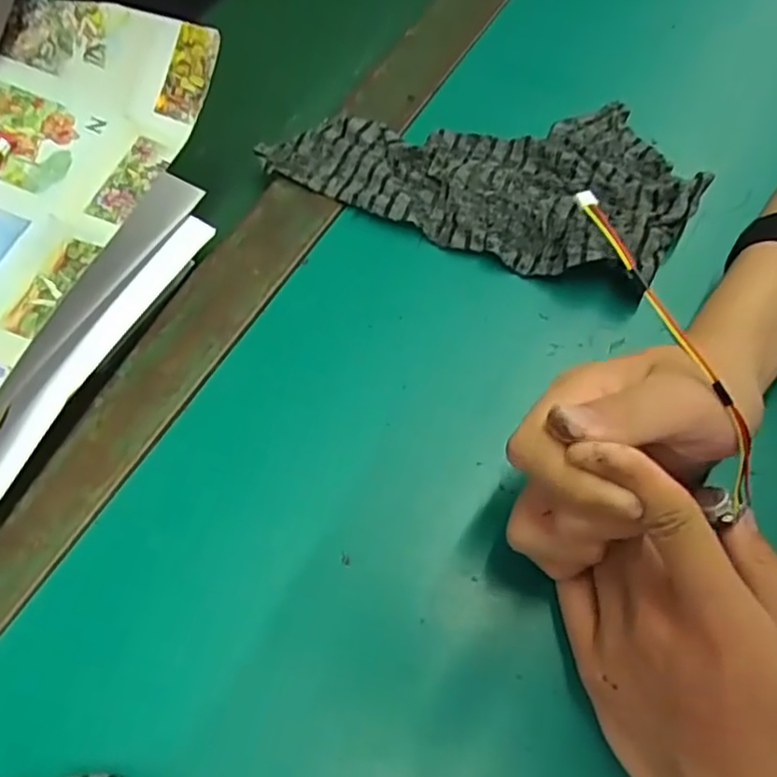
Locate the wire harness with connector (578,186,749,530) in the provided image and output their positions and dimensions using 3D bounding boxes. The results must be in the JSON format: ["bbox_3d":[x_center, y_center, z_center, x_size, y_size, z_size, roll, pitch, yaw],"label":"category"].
[{"bbox_3d":[0.113,-0.014,0.264,0.014,0.034,0.144,-30,98,-12],"label":"wire harness with connector"}]

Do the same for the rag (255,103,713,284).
[{"bbox_3d":[0.056,-0.143,0.401,0.244,0.029,0.121,22,68,9],"label":"rag"}]

